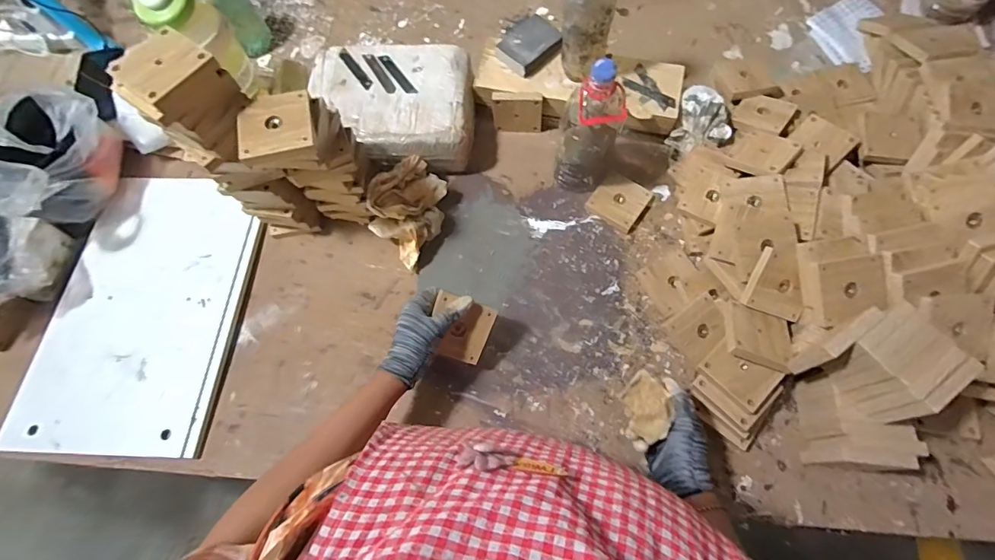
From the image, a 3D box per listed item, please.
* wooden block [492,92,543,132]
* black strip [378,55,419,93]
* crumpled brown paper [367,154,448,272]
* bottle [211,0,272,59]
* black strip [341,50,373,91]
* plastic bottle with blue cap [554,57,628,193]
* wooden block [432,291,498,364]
[{"bbox_3d":[0.036,-0.289,0.783,0.081,0.082,0.019,-2,69,2],"label":"wooden block"},{"bbox_3d":[-0.165,-0.340,0.748,0.018,0.005,0.097,-35,71,-11],"label":"black strip"},{"bbox_3d":[-0.145,-0.117,0.719,0.126,0.048,0.151,35,76,-7],"label":"crumpled brown paper"},{"bbox_3d":[-0.478,-0.497,0.806,0.064,0.193,0.054,-28,70,-8],"label":"bottle"},{"bbox_3d":[-0.237,-0.352,0.754,0.017,0.007,0.094,-35,71,-11],"label":"black strip"},{"bbox_3d":[0.137,-0.224,0.668,0.086,0.223,0.082,15,70,8],"label":"plastic bottle with blue cap"},{"bbox_3d":[-0.048,0.066,0.604,0.081,0.008,0.081,20,94,-16],"label":"wooden block"}]

